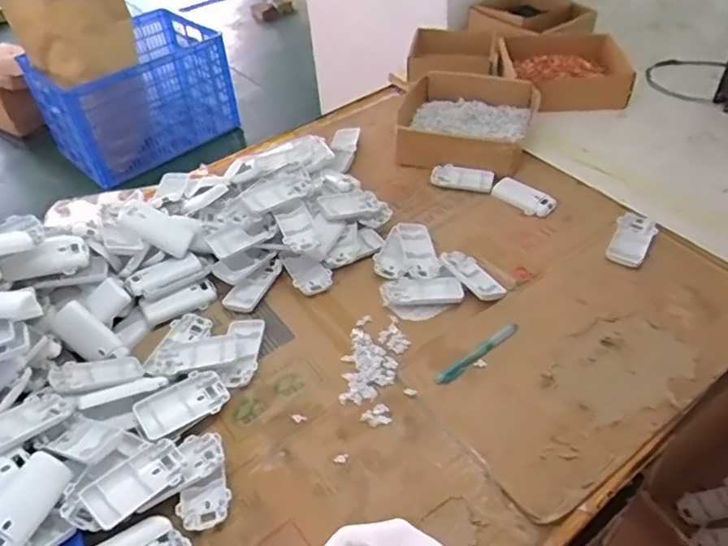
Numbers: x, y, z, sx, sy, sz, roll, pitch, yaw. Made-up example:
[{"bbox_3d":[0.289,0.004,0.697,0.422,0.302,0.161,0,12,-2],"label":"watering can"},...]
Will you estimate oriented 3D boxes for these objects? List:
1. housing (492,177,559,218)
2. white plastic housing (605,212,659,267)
[{"bbox_3d":[0.239,-0.115,0.888,0.042,0.021,0.098,-35,52,-28],"label":"housing"},{"bbox_3d":[0.371,-0.044,0.818,0.050,0.026,0.100,25,51,26],"label":"white plastic housing"}]

